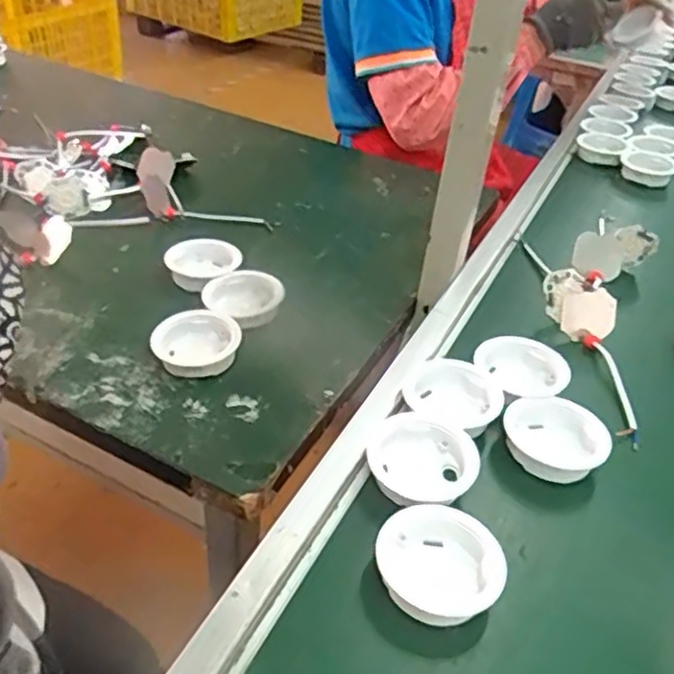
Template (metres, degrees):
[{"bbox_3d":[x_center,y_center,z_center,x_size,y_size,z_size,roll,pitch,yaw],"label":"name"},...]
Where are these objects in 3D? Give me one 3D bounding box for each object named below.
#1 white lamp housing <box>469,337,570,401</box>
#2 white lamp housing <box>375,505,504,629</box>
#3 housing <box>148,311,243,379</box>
[{"bbox_3d":[0.149,0.029,0.538,0.066,0.034,0.066,32,44,29],"label":"white lamp housing"},{"bbox_3d":[0.060,0.137,0.394,0.066,0.030,0.068,5,38,-4],"label":"white lamp housing"},{"bbox_3d":[-0.116,0.007,0.563,0.070,0.031,0.057,-25,48,-35],"label":"housing"}]

